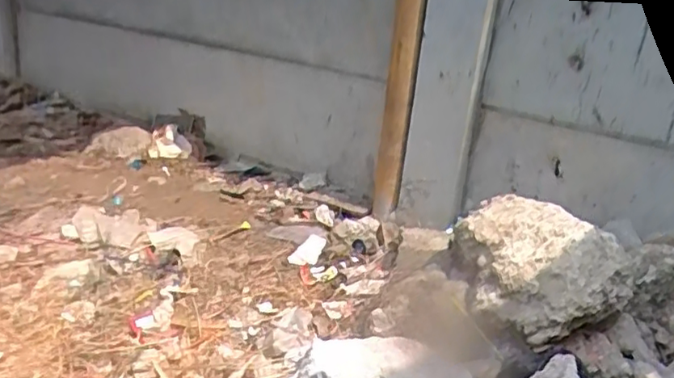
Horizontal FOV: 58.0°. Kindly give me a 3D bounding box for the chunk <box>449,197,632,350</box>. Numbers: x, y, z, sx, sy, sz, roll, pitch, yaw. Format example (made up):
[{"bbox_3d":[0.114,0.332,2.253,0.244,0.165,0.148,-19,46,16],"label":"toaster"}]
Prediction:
[{"bbox_3d":[0.418,0.155,1.312,0.283,0.189,0.378,2,20,-9],"label":"chunk"}]

